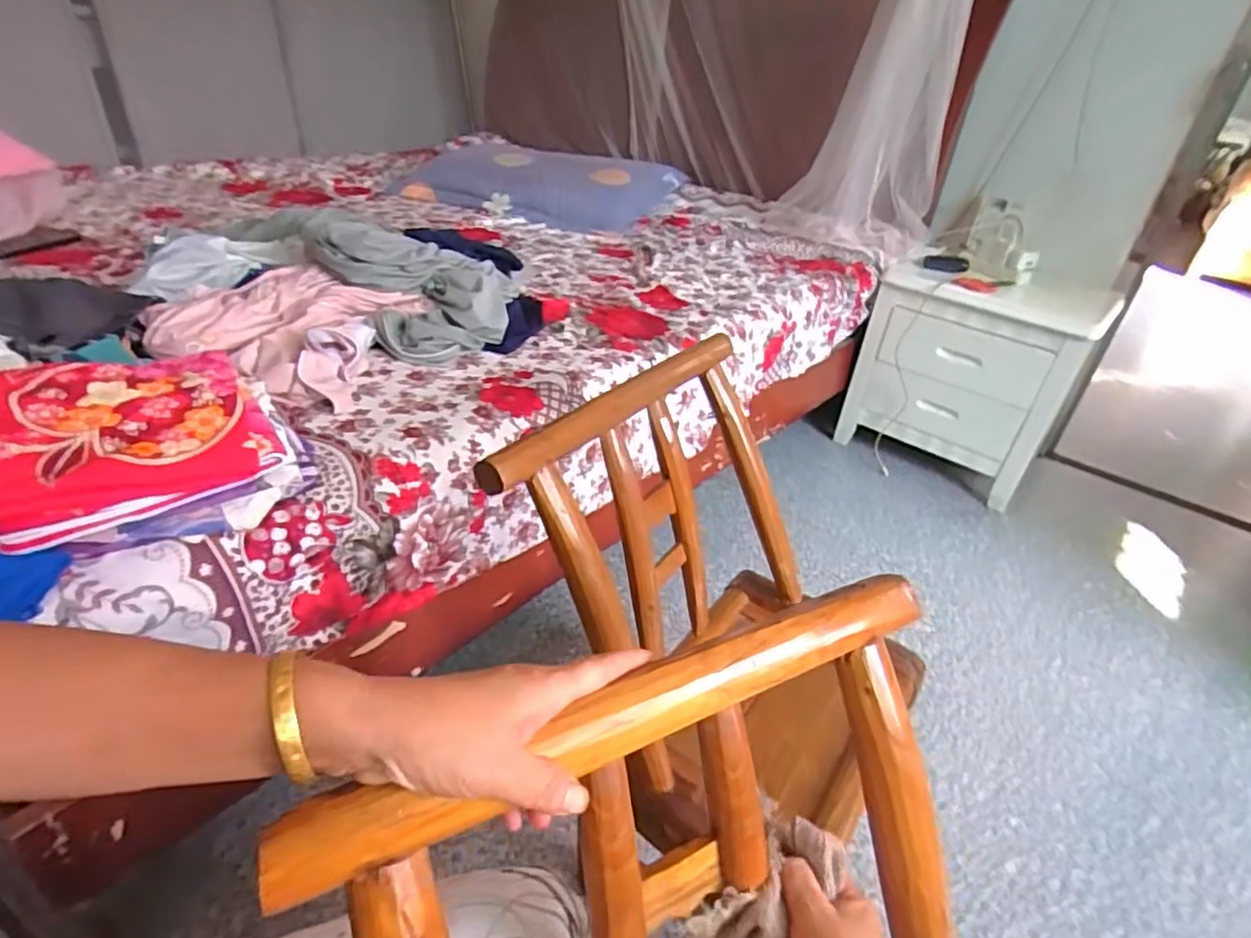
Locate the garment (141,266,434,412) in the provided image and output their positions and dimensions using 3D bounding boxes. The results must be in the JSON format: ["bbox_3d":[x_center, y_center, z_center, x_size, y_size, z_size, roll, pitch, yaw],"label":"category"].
[{"bbox_3d":[-0.472,-0.193,0.888,0.296,0.091,0.277,7,34,3],"label":"garment"}]

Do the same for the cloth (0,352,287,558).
[{"bbox_3d":[-0.447,-0.029,0.566,0.232,0.083,0.154,-18,40,-30],"label":"cloth"}]

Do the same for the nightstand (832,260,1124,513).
[{"bbox_3d":[0.879,-0.259,1.637,0.459,0.436,0.333,31,41,33],"label":"nightstand"}]

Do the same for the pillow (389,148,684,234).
[{"bbox_3d":[-0.251,-0.782,1.743,0.704,0.120,0.358,14,35,13],"label":"pillow"}]

